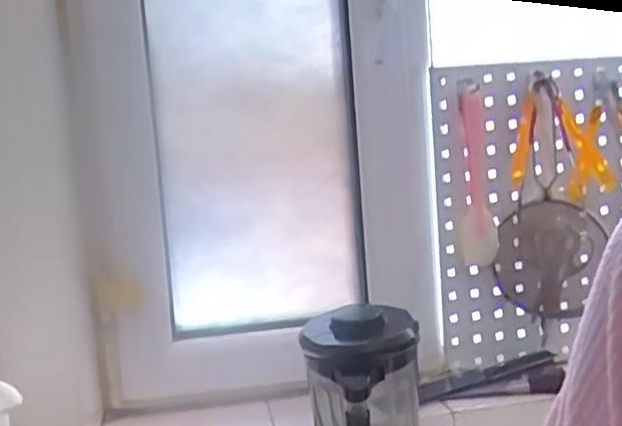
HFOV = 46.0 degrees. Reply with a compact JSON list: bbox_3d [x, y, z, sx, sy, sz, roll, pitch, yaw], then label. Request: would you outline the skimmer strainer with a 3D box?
[{"bbox_3d":[0.360,-0.017,1.115,0.151,0.354,0.059,-5,6,-10],"label":"skimmer strainer"}]

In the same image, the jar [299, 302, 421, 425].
[{"bbox_3d":[0.069,0.281,0.910,0.135,0.301,0.179,-4,6,5],"label":"jar"}]

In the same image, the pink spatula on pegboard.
[{"bbox_3d":[0.244,-0.048,1.088,0.059,0.267,0.013,-13,17,-18],"label":"pink spatula on pegboard"}]

